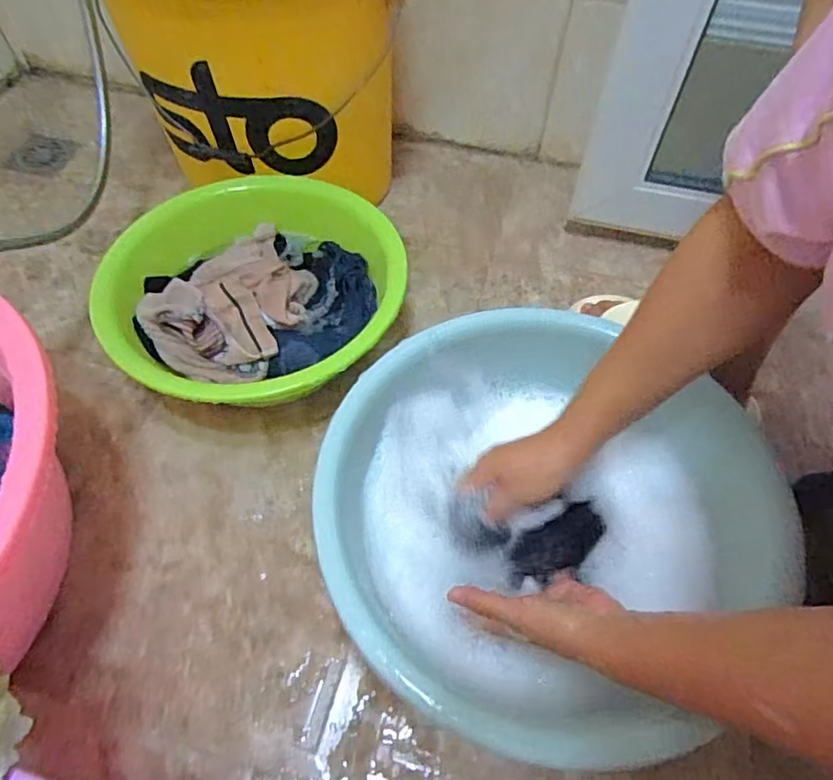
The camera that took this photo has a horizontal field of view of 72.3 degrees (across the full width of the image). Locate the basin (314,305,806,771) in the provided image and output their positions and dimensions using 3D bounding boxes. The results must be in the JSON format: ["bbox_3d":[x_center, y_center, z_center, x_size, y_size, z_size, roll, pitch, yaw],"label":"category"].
[{"bbox_3d":[0.105,0.109,0.520,0.370,0.113,0.381,2,57,-2],"label":"basin"}]

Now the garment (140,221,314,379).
[{"bbox_3d":[-0.211,-0.113,0.674,0.159,0.050,0.236,16,57,9],"label":"garment"}]

